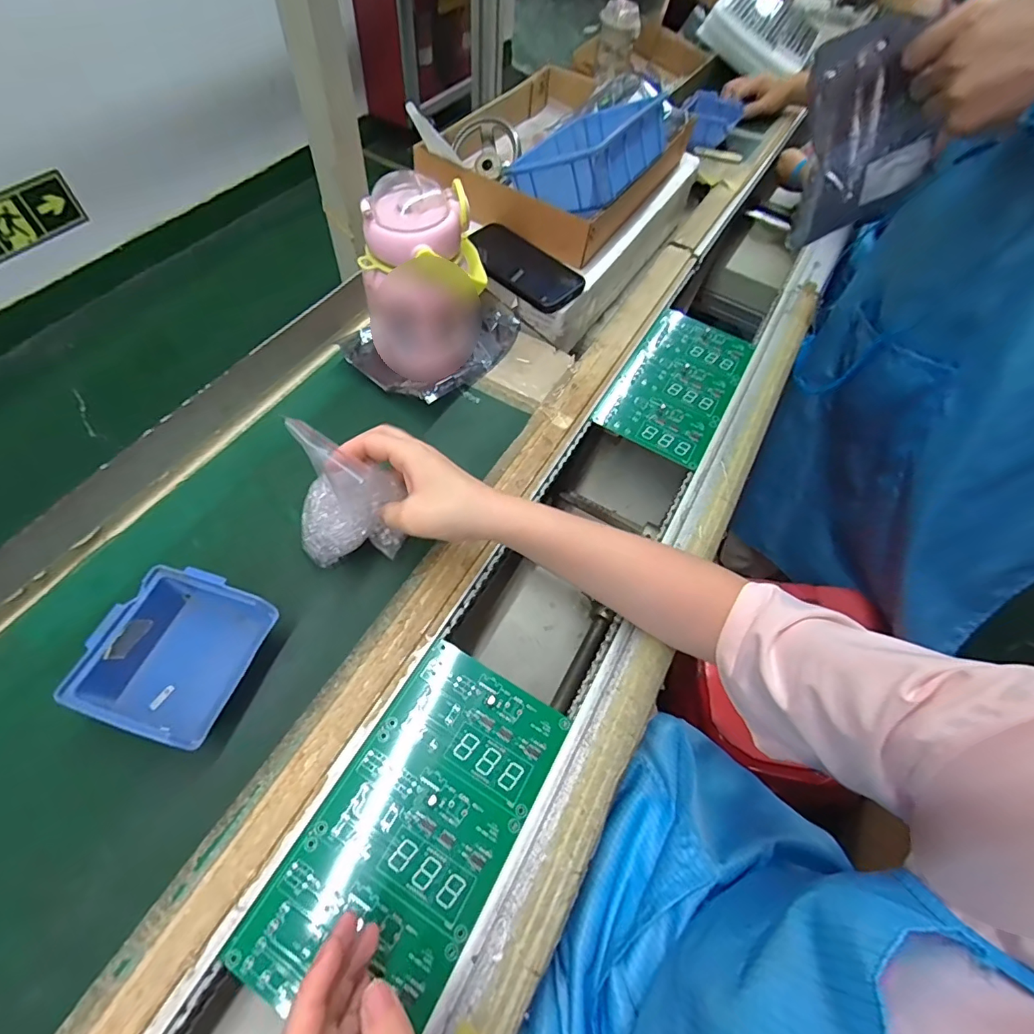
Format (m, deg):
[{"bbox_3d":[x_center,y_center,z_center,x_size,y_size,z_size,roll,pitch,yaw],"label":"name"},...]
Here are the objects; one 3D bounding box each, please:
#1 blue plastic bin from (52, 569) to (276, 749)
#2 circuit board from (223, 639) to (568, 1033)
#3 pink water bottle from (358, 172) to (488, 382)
[{"bbox_3d":[-0.238,0.099,0.351,0.094,0.057,0.103,17,60,5],"label":"blue plastic bin"},{"bbox_3d":[-0.067,0.211,0.338,0.122,0.005,0.224,28,62,12],"label":"circuit board"},{"bbox_3d":[-0.088,-0.221,0.464,0.106,0.154,0.080,-6,60,-8],"label":"pink water bottle"}]

